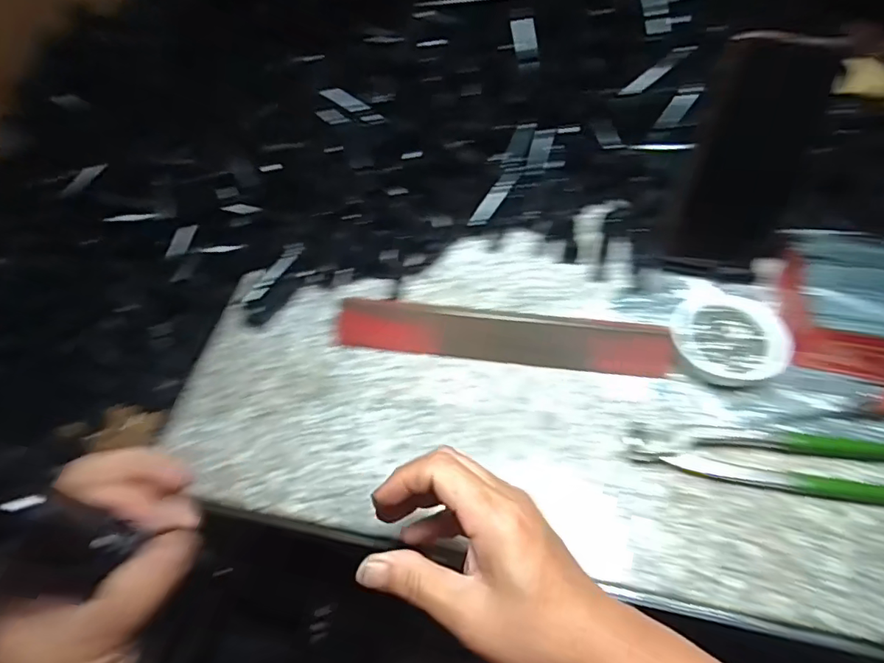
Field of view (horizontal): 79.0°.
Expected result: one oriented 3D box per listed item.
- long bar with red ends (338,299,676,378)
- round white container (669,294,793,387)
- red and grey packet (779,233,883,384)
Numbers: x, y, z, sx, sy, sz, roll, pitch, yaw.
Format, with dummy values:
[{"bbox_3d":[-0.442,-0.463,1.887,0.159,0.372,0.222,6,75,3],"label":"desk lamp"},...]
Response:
[{"bbox_3d":[0.047,0.002,0.422,0.254,0.020,0.037,5,57,6],"label":"long bar with red ends"},{"bbox_3d":[0.217,0.005,0.406,0.085,0.028,0.079,-1,56,2],"label":"round white container"},{"bbox_3d":[0.326,-0.020,0.408,0.127,0.043,0.116,8,57,7],"label":"red and grey packet"}]

